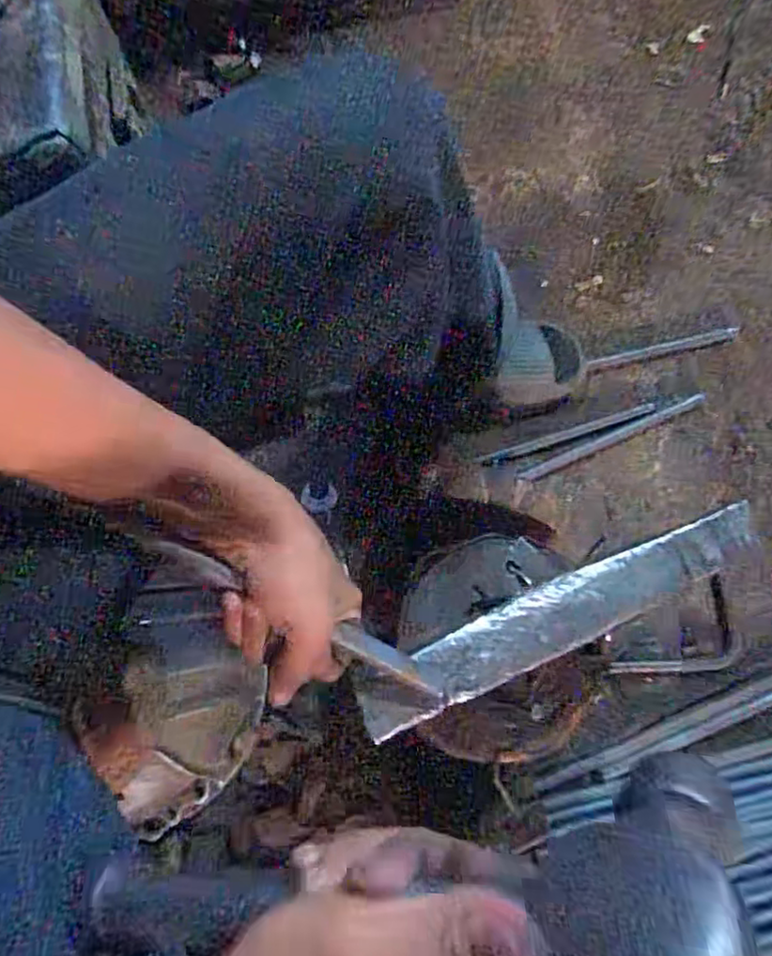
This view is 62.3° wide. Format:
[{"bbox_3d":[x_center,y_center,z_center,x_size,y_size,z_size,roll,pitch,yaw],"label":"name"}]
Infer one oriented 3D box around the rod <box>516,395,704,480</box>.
[{"bbox_3d":[0.288,-0.051,0.815,0.264,0.012,0.018,-23,74,-6],"label":"rod"}]

